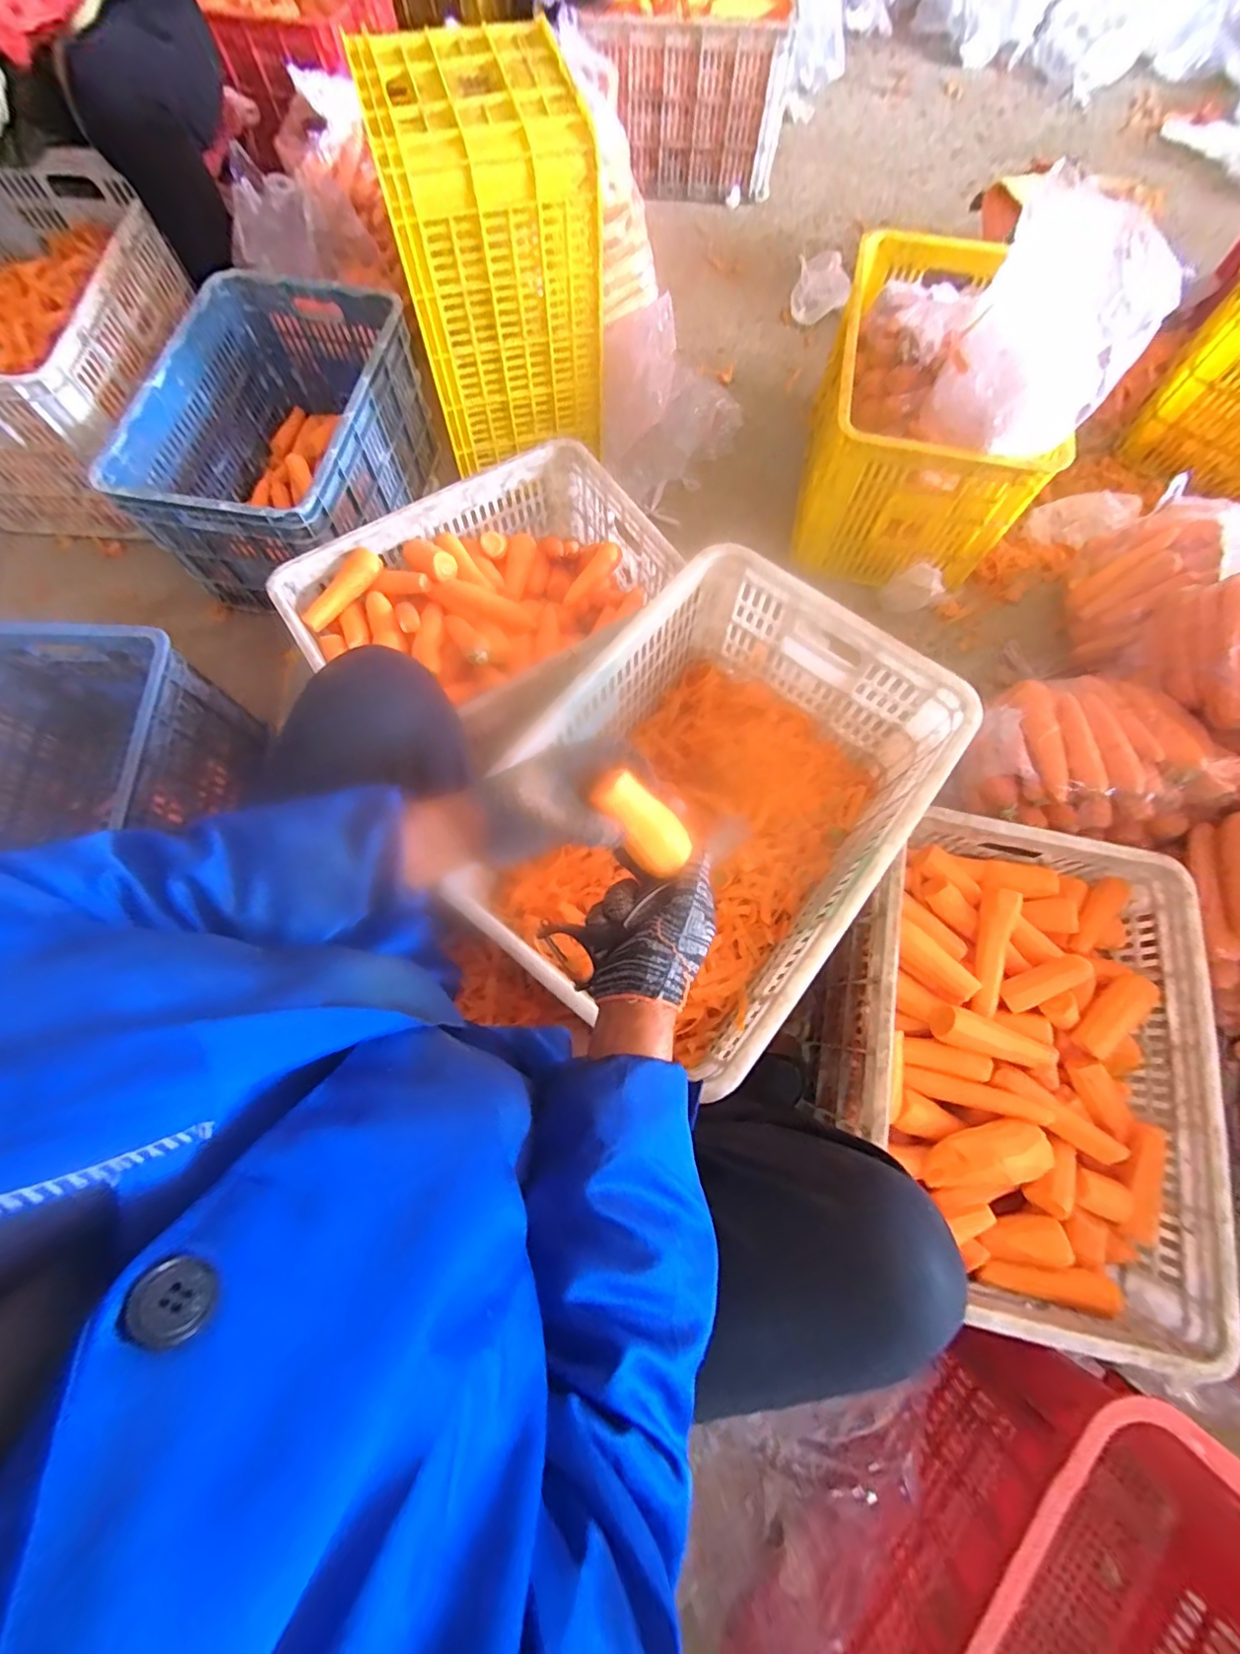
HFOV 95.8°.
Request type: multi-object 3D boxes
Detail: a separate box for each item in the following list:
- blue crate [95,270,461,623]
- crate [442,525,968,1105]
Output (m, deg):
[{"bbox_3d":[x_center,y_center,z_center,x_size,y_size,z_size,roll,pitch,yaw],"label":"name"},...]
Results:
[{"bbox_3d":[-0.604,-0.707,1.051,0.368,0.259,0.543,9,73,3],"label":"blue crate"},{"bbox_3d":[0.118,-0.030,0.792,0.429,0.276,0.576,38,76,11],"label":"crate"}]

